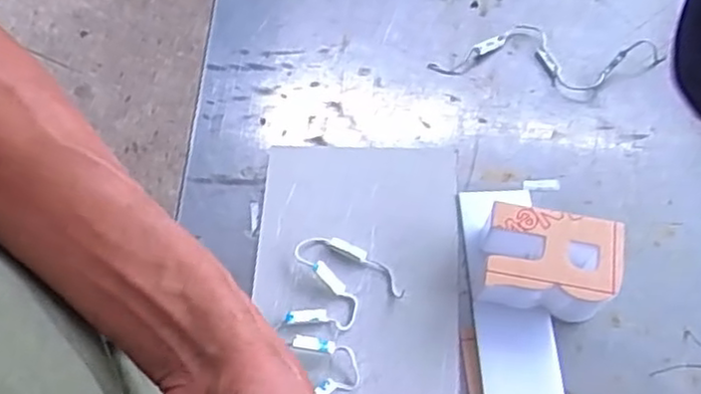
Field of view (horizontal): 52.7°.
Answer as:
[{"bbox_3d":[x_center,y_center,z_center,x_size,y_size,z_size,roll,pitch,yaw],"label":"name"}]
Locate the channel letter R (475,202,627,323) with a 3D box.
[{"bbox_3d":[0.128,0.043,0.457,0.083,0.048,0.056,11,66,8],"label":"channel letter R"}]

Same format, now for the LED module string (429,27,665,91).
[{"bbox_3d":[0.151,-0.112,0.545,0.170,0.017,0.051,9,65,8],"label":"LED module string"}]

